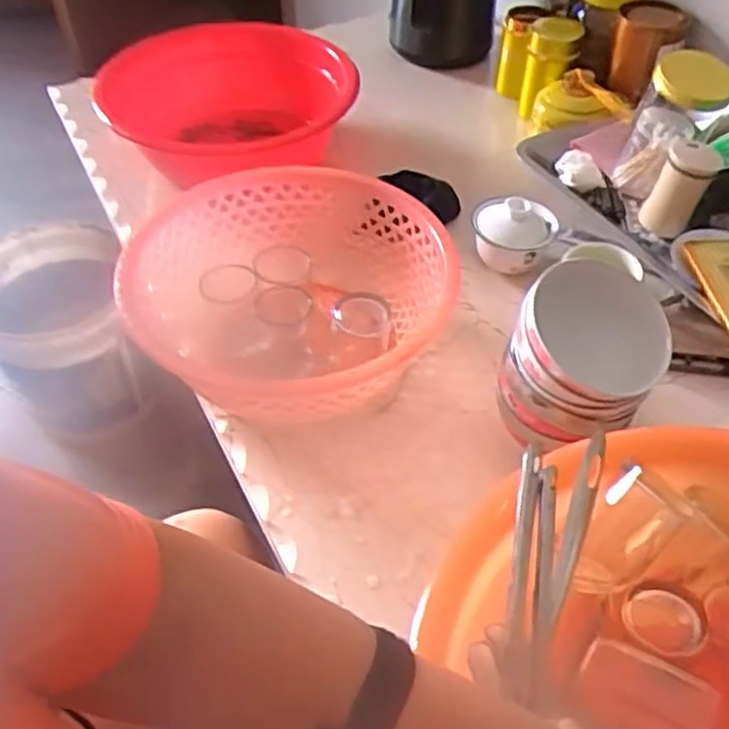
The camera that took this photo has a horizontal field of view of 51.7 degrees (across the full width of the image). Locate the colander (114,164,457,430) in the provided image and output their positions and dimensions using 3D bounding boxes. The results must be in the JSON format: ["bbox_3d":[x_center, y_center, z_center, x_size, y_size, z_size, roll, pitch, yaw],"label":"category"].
[{"bbox_3d":[-0.068,-0.057,0.693,0.275,0.105,0.265,9,49,8],"label":"colander"}]

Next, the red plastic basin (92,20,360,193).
[{"bbox_3d":[-0.150,-0.304,0.908,0.276,0.098,0.269,0,48,0],"label":"red plastic basin"}]

